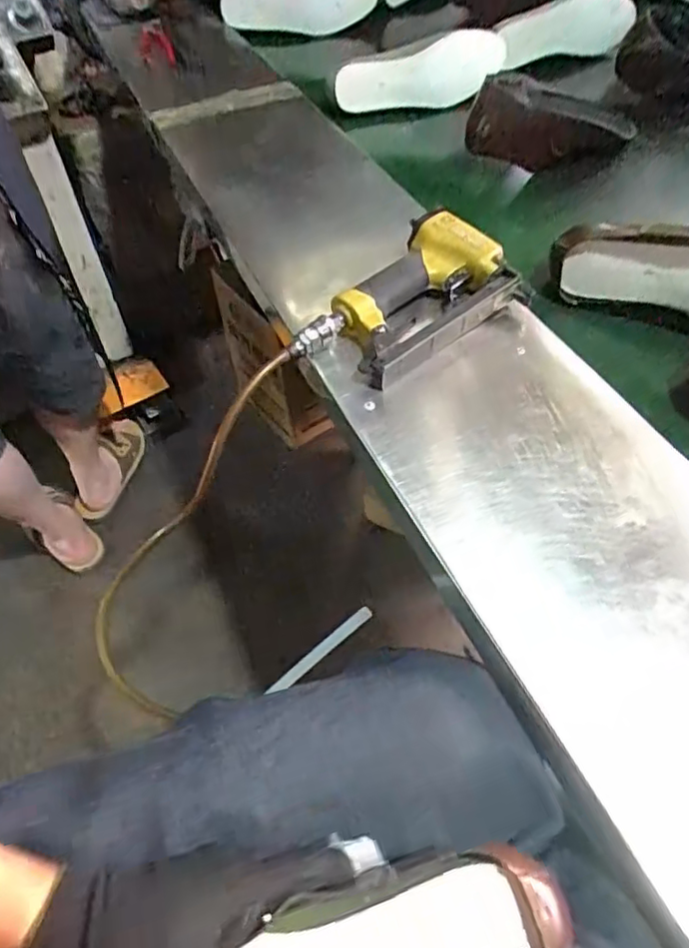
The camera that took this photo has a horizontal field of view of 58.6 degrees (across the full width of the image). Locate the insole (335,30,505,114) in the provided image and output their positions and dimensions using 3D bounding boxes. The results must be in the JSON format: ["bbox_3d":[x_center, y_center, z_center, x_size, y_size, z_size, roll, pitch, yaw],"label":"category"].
[{"bbox_3d":[0.125,-0.633,0.982,0.298,0.089,0.031,-24,56,-15],"label":"insole"}]

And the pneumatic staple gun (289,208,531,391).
[{"bbox_3d":[0.061,-0.159,0.582,0.221,0.052,0.128,-38,61,-23],"label":"pneumatic staple gun"}]

